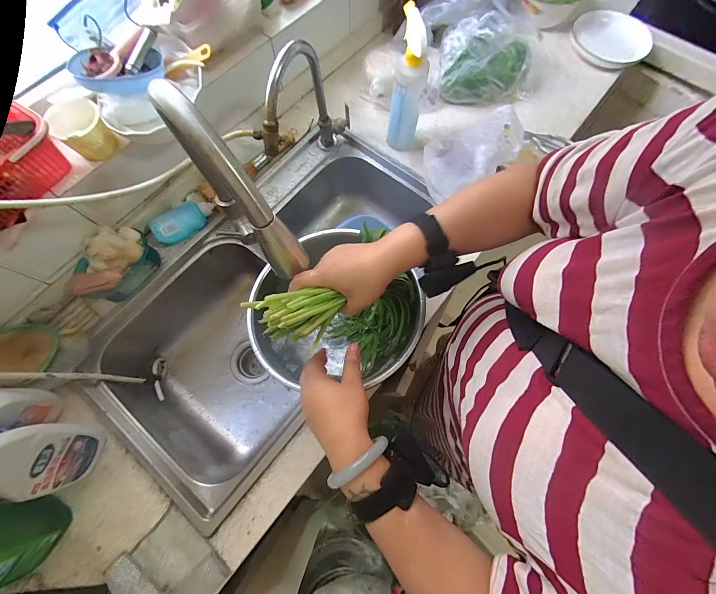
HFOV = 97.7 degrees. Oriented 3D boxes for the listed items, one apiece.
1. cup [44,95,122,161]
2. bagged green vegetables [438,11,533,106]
[{"bbox_3d":[-0.459,-0.280,0.528,0.073,0.067,0.074,0,71,0],"label":"cup"},{"bbox_3d":[0.312,-0.565,0.756,0.221,0.125,0.144,9,71,3],"label":"bagged green vegetables"}]

